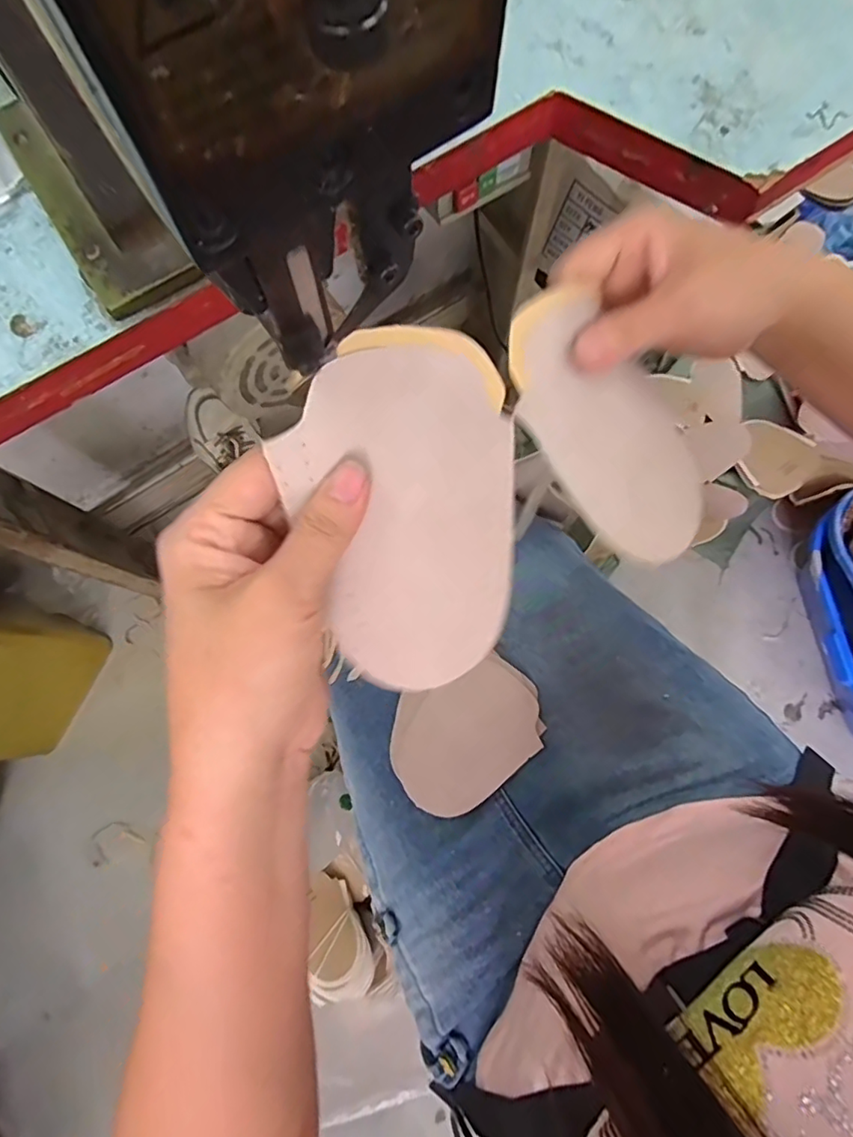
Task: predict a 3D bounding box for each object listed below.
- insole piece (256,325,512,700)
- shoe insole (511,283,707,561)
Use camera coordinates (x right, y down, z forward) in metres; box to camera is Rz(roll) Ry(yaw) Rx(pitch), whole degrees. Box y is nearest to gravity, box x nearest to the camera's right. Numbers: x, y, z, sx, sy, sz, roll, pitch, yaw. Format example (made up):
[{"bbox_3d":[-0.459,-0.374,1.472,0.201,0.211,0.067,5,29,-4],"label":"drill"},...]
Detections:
[{"bbox_3d":[-0.002,-0.021,0.205,0.090,0.011,0.125,-23,109,-23],"label":"insole piece"},{"bbox_3d":[0.085,-0.064,0.245,0.125,0.011,0.079,49,64,-13],"label":"shoe insole"}]

